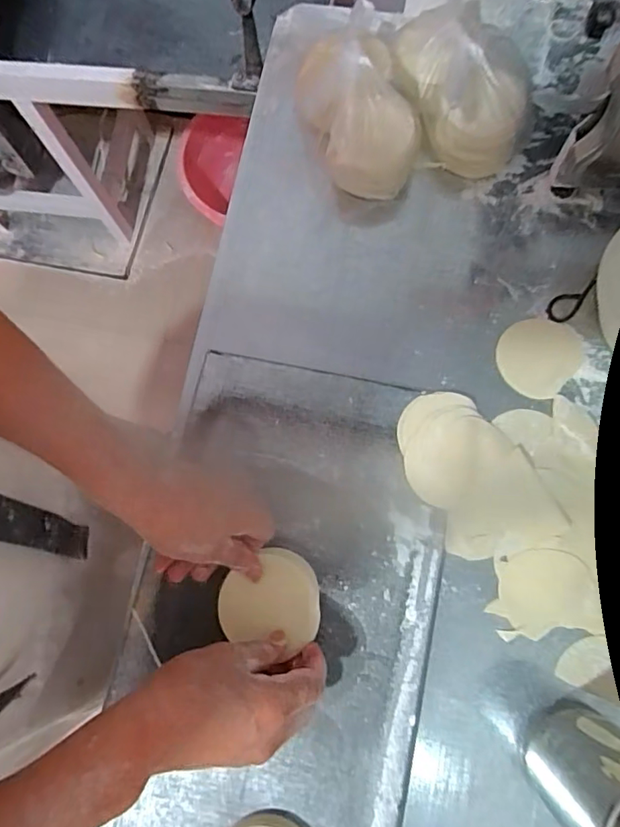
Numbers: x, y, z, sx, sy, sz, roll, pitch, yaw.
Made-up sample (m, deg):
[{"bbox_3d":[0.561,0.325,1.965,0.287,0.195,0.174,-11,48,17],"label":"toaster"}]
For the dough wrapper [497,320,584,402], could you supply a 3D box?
[{"bbox_3d":[0.230,-0.060,0.536,0.074,0.006,0.084,42,82,10],"label":"dough wrapper"}]

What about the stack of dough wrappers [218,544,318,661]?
[{"bbox_3d":[-0.032,0.168,0.472,0.086,0.014,0.087,38,81,10],"label":"stack of dough wrappers"}]

